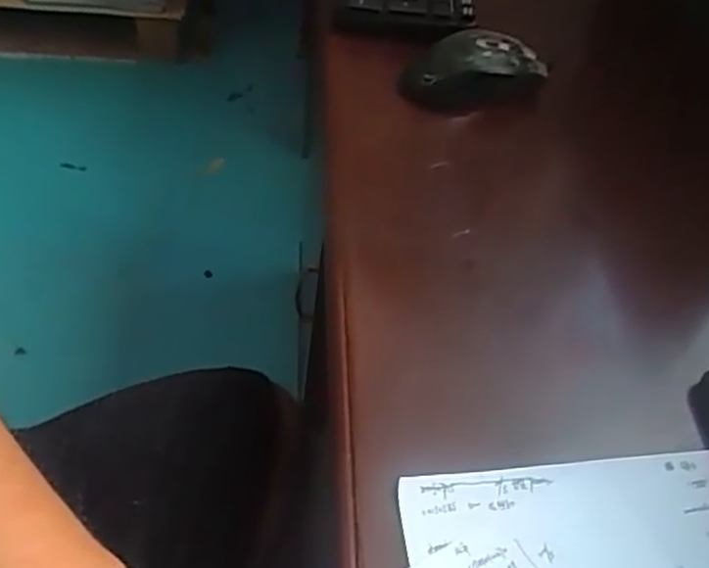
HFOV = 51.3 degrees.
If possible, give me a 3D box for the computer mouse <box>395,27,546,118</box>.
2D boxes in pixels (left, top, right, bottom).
[{"bbox_3d":[0.094,-0.165,0.572,0.107,0.043,0.056,-19,55,-20],"label":"computer mouse"}]

